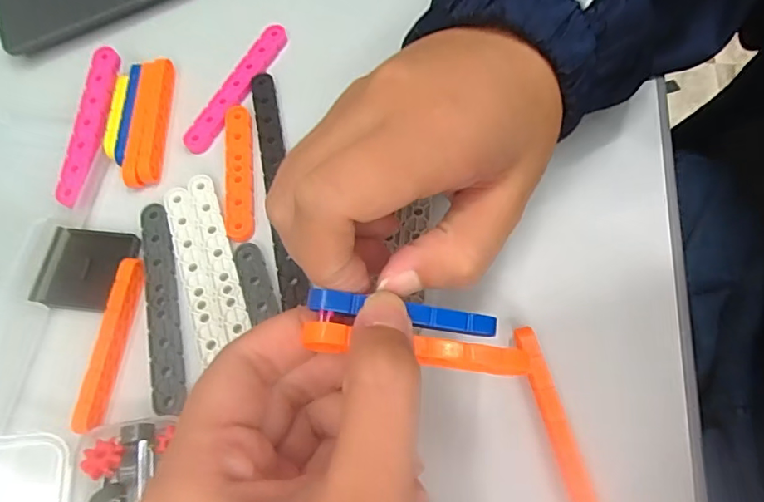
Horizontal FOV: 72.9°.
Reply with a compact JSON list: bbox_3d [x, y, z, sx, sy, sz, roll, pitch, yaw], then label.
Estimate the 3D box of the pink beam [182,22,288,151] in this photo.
[{"bbox_3d":[-0.077,-0.088,0.273,0.014,0.004,0.085,26,71,15],"label":"pink beam"}]

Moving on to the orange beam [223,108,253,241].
[{"bbox_3d":[-0.070,-0.040,0.253,0.013,0.004,0.074,-9,66,1],"label":"orange beam"}]

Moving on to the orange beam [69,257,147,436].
[{"bbox_3d":[-0.115,0.038,0.220,0.009,0.008,0.072,3,67,6],"label":"orange beam"}]

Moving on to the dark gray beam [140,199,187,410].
[{"bbox_3d":[-0.098,0.022,0.228,0.014,0.004,0.097,-15,66,-1],"label":"dark gray beam"}]

